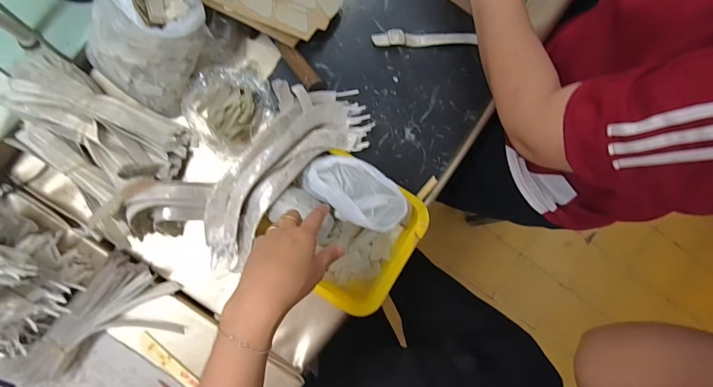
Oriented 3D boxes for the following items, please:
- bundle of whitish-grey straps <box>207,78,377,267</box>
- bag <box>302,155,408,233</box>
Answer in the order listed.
[{"bbox_3d":[-0.108,-0.032,0.509,0.133,0.069,0.304,39,85,-3],"label":"bundle of whitish-grey straps"},{"bbox_3d":[0.001,-0.003,0.478,0.139,0.050,0.080,37,85,-4],"label":"bag"}]

